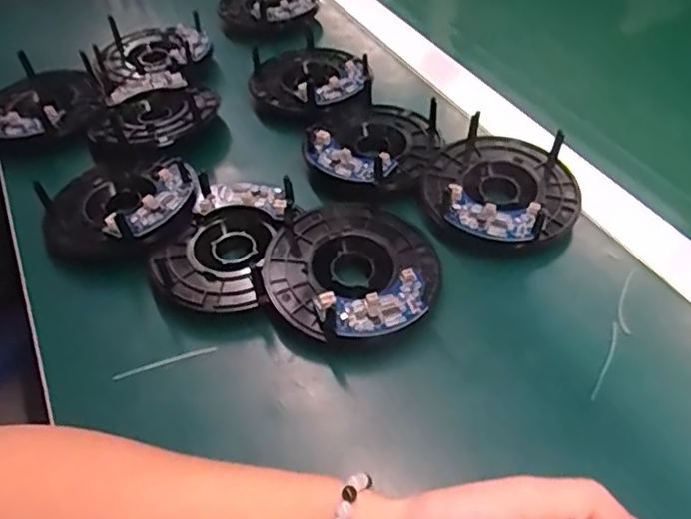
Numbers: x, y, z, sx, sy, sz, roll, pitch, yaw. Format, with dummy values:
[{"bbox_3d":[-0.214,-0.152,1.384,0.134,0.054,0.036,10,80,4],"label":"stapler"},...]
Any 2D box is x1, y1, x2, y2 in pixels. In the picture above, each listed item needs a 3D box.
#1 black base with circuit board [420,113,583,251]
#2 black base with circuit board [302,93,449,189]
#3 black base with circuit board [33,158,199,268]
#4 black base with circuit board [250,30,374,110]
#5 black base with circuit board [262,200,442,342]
[{"bbox_3d":[0.105,-0.050,0.413,0.096,0.031,0.102,17,49,16],"label":"black base with circuit board"},{"bbox_3d":[0.021,-0.086,0.451,0.092,0.030,0.099,4,47,5],"label":"black base with circuit board"},{"bbox_3d":[-0.149,-0.037,0.408,0.099,0.026,0.091,-18,49,-16],"label":"black base with circuit board"},{"bbox_3d":[-0.033,-0.155,0.519,0.089,0.031,0.103,-15,48,-13],"label":"black base with circuit board"},{"bbox_3d":[0.006,0.004,0.368,0.099,0.018,0.099,-36,55,-29],"label":"black base with circuit board"}]

